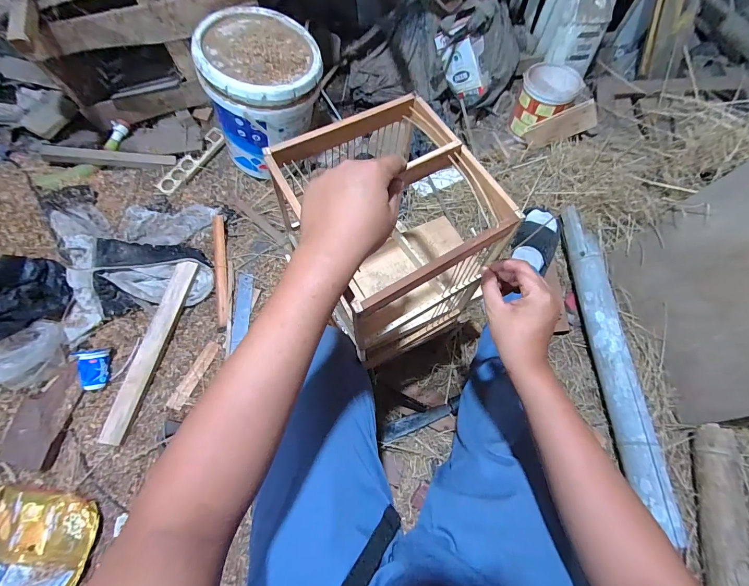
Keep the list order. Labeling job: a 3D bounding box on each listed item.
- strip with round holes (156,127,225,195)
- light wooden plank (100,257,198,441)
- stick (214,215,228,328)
[{"bbox_3d":[-0.577,-0.418,1.091,0.057,0.020,0.267,39,79,-7],"label":"strip with round holes"},{"bbox_3d":[-0.540,0.125,0.833,0.045,0.028,0.446,11,66,4],"label":"light wooden plank"},{"bbox_3d":[-0.420,-0.064,0.942,0.029,0.017,0.309,-7,79,-4],"label":"stick"}]

